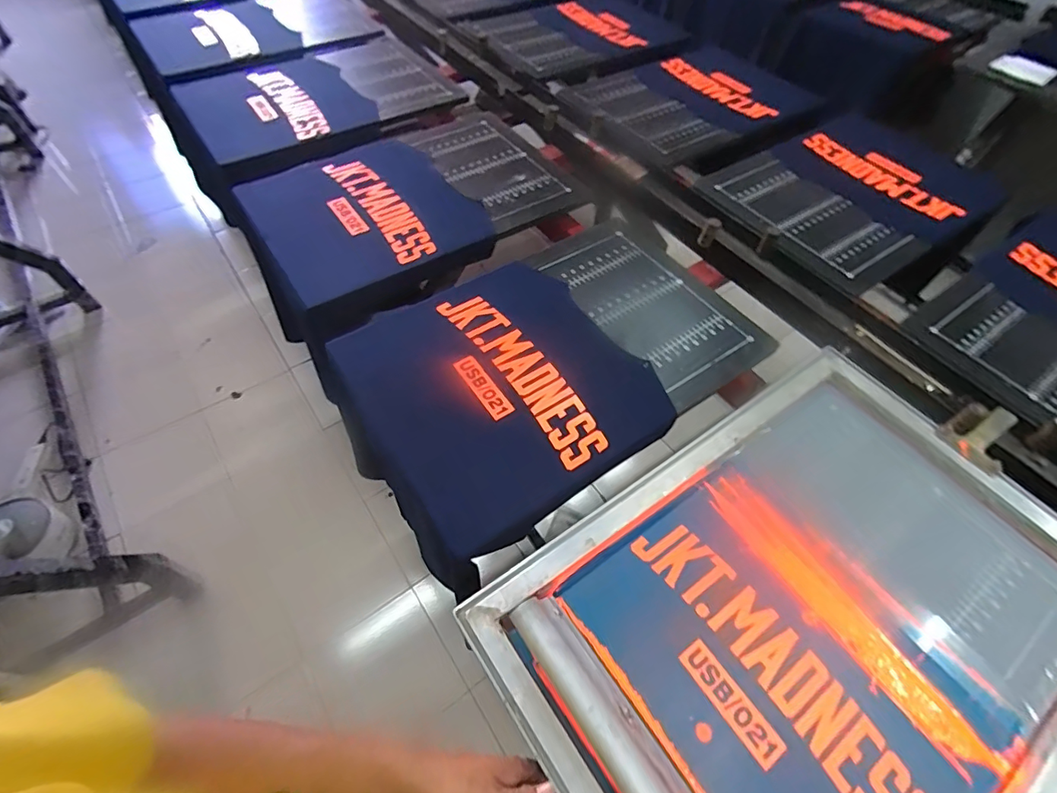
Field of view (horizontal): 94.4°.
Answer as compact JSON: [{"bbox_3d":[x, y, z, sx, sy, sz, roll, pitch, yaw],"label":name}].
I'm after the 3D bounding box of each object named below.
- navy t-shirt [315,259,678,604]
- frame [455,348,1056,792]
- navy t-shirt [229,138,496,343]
[{"bbox_3d":[-0.049,-0.016,0.736,0.408,0.050,0.426,-34,63,-22],"label":"navy t-shirt"},{"bbox_3d":[0.322,0.239,0.531,0.657,0.050,0.467,-30,62,-19],"label":"frame"},{"bbox_3d":[-0.313,-0.330,0.977,0.395,0.099,0.426,-27,60,-19],"label":"navy t-shirt"}]

